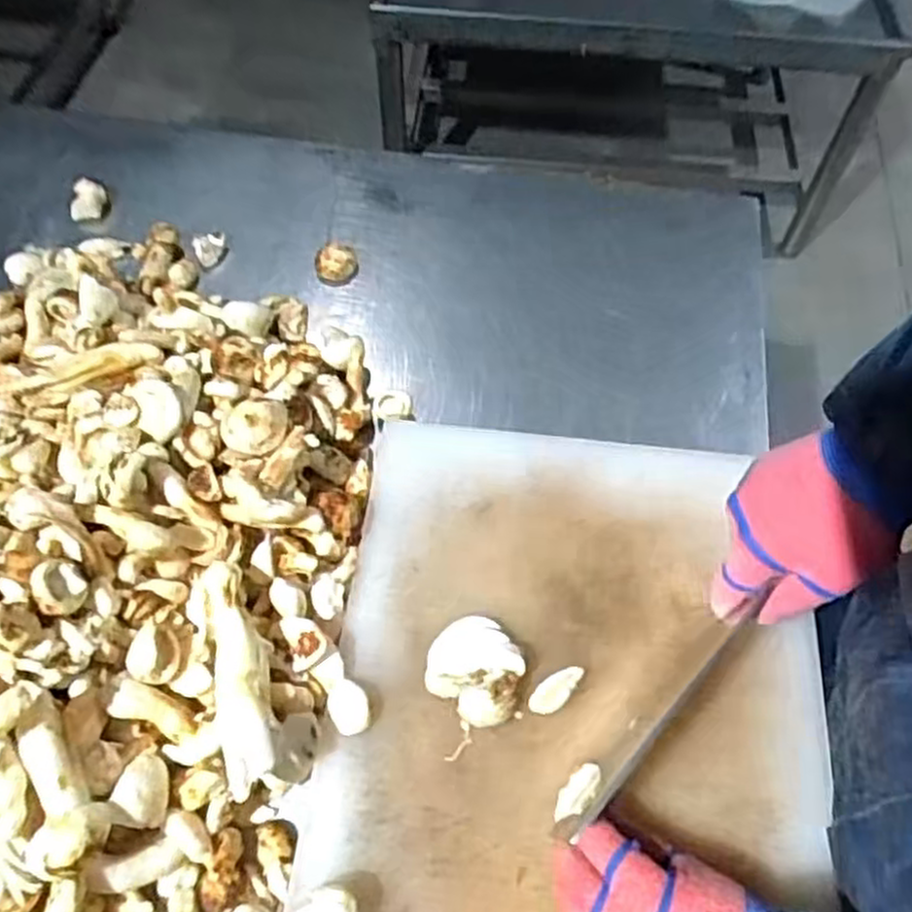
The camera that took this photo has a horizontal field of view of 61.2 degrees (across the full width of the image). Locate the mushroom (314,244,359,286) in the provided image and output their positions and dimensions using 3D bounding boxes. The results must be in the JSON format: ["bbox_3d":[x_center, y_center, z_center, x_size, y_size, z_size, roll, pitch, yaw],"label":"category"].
[{"bbox_3d":[-0.111,-0.179,0.718,0.038,0.028,0.039,0,58,-1],"label":"mushroom"}]

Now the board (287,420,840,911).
[{"bbox_3d":[0.069,0.176,0.479,0.305,0.026,0.454,6,59,4],"label":"board"}]

